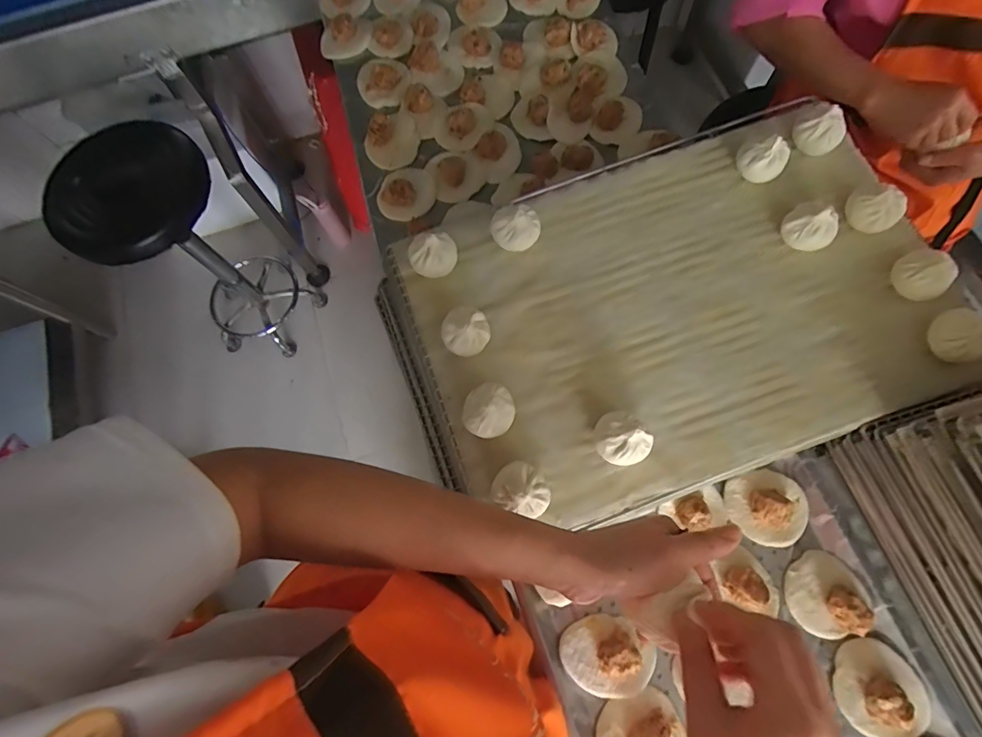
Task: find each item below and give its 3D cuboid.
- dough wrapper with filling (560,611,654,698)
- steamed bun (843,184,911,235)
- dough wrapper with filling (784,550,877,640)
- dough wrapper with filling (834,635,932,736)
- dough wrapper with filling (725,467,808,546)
[{"bbox_3d":[0.131,0.325,0.527,0.097,0.031,0.082,-14,74,-2],"label":"dough wrapper with filling"},{"bbox_3d":[0.448,-0.191,0.543,0.053,0.045,0.055,-1,74,2],"label":"steamed bun"},{"bbox_3d":[0.386,0.261,0.539,0.082,0.031,0.084,-1,74,2],"label":"dough wrapper with filling"},{"bbox_3d":[0.430,0.354,0.508,0.100,0.027,0.090,30,77,10],"label":"dough wrapper with filling"},{"bbox_3d":[0.336,0.165,0.567,0.095,0.026,0.084,24,76,9],"label":"dough wrapper with filling"}]

